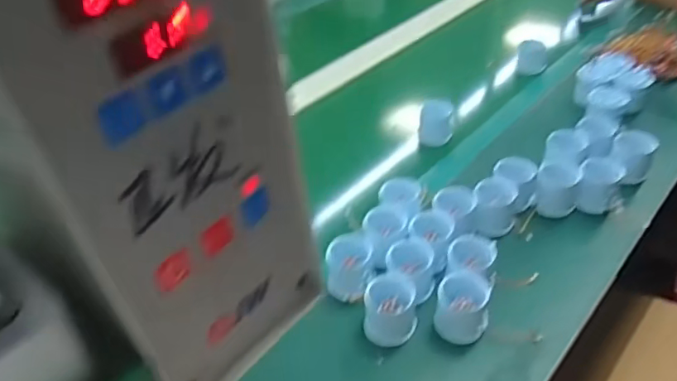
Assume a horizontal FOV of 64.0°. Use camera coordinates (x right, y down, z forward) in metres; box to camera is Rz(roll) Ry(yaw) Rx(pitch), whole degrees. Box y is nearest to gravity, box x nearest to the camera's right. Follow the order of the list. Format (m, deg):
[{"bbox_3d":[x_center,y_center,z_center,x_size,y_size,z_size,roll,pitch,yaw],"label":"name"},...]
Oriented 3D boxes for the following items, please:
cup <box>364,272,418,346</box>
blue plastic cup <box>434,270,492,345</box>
[{"bbox_3d":[0.056,0.128,0.584,0.054,0.049,0.057,-4,39,3],"label":"cup"},{"bbox_3d":[0.132,0.126,0.579,0.053,0.046,0.067,8,41,16],"label":"blue plastic cup"}]

